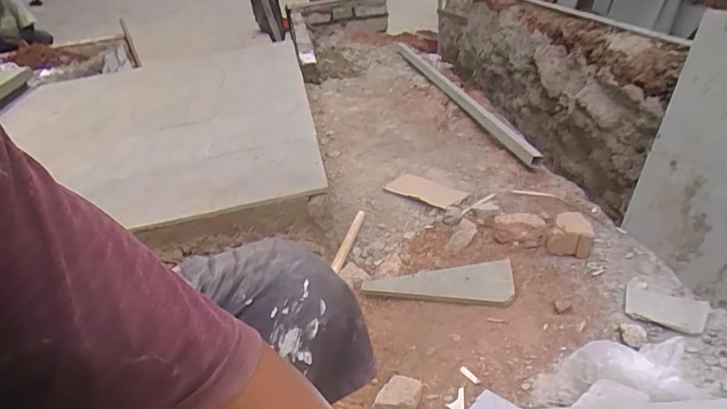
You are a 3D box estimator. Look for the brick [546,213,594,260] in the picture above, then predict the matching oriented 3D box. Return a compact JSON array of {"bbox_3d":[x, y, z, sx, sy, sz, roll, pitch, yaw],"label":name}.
[{"bbox_3d":[0.449,0.062,1.014,0.087,0.058,0.100,10,30,25],"label":"brick"}]

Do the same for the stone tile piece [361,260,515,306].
[{"bbox_3d":[0.153,0.161,0.945,0.299,0.021,0.102,-7,33,2],"label":"stone tile piece"}]

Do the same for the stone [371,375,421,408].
[{"bbox_3d":[0.054,0.294,0.712,0.053,0.021,0.071,11,37,28],"label":"stone"}]

